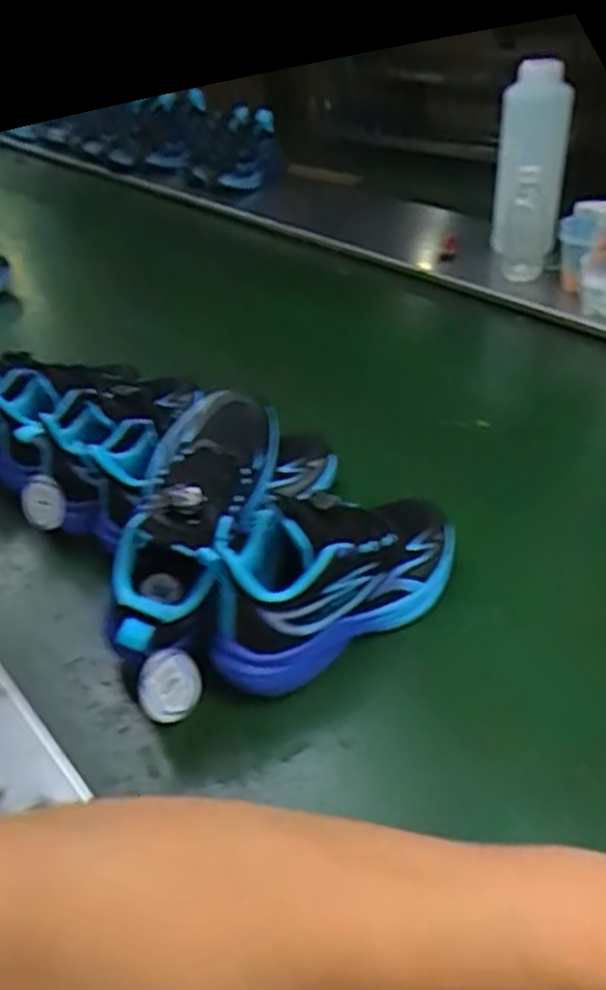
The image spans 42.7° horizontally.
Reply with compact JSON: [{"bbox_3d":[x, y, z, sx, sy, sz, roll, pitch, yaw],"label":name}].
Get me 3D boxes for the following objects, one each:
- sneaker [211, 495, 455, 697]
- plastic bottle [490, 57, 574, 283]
[{"bbox_3d":[0.026,0.047,0.585,0.217,0.111,0.092,-24,37,-24],"label":"sneaker"},{"bbox_3d":[0.314,-0.447,1.077,0.092,0.284,0.089,6,5,18],"label":"plastic bottle"}]

